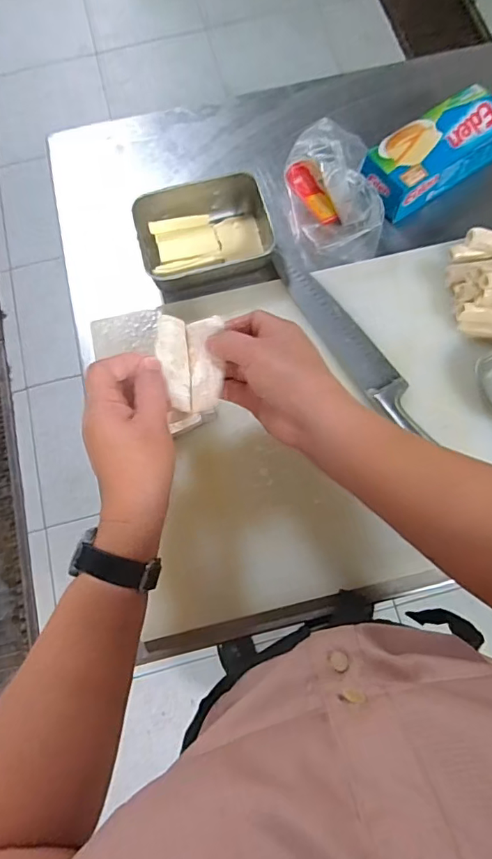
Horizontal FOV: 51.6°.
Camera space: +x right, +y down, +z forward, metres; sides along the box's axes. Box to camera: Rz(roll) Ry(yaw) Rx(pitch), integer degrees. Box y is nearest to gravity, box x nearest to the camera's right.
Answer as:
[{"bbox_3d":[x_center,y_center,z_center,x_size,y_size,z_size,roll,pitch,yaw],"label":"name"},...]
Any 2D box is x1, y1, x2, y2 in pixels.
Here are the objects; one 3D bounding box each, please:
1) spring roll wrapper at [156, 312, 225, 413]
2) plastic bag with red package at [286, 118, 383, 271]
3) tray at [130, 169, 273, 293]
[{"bbox_3d":[-0.043,-0.051,0.391,0.047,0.029,0.070,0,73,-1],"label":"spring roll wrapper"},{"bbox_3d":[0.090,-0.252,0.543,0.082,0.061,0.172,-12,73,-2],"label":"plastic bag with red package"},{"bbox_3d":[-0.041,-0.202,0.537,0.137,0.055,0.110,-13,73,-2],"label":"tray"}]

